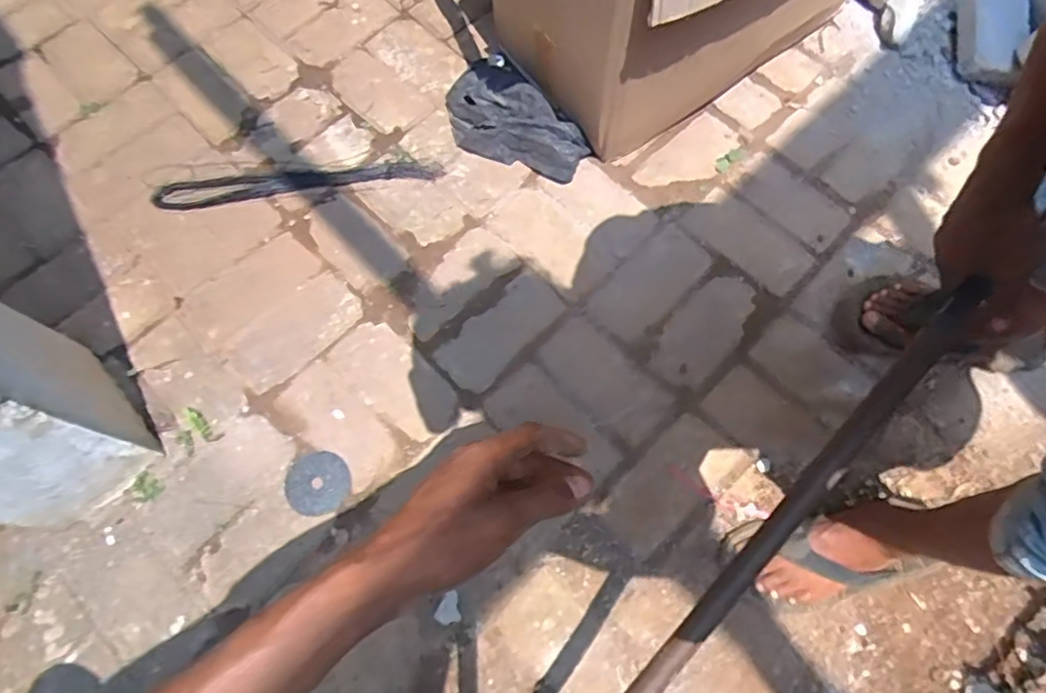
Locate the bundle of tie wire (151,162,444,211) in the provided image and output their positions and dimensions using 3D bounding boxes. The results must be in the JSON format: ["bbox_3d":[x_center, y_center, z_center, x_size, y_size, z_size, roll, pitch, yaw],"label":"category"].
[{"bbox_3d":[-0.373,-0.274,1.016,0.464,0.015,0.052,-7,69,-1],"label":"bundle of tie wire"}]

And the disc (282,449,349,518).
[{"bbox_3d":[-0.282,0.188,0.845,0.086,0.004,0.082,0,69,1],"label":"disc"}]

